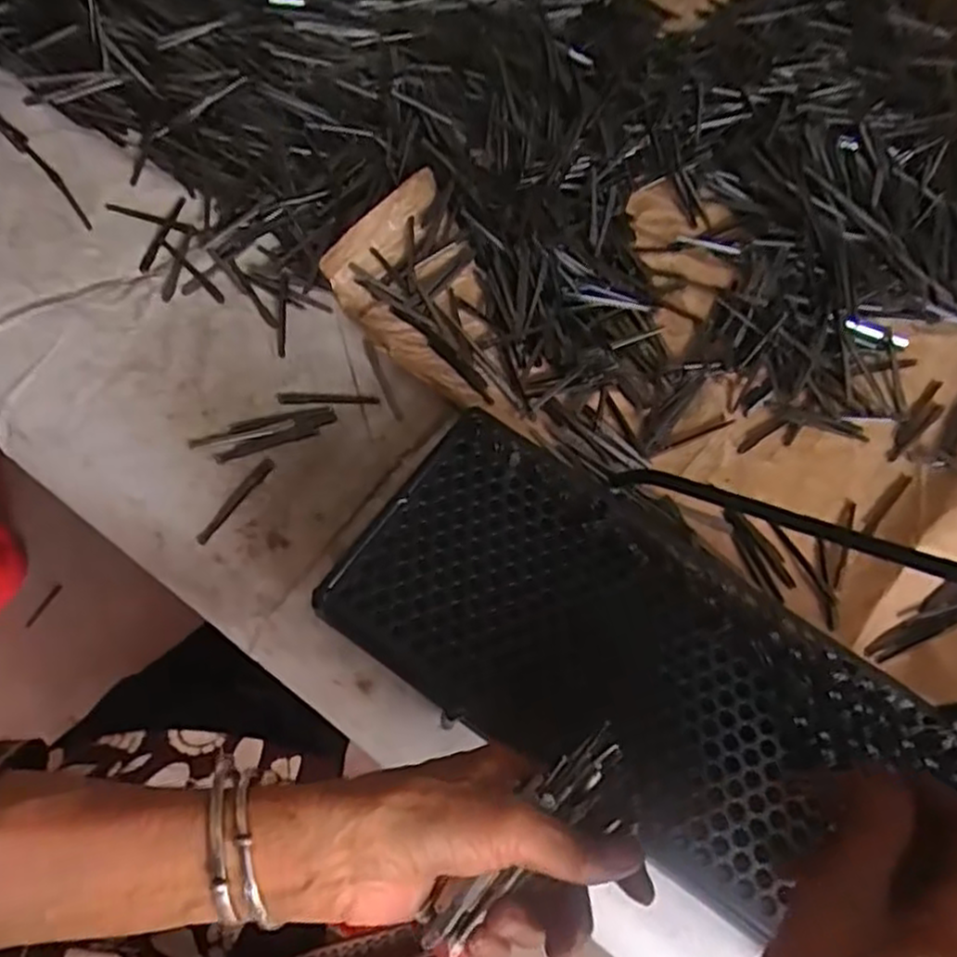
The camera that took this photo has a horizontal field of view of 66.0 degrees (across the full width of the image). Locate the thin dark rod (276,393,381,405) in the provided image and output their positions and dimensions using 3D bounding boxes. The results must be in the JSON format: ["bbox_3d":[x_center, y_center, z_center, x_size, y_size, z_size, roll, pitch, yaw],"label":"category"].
[{"bbox_3d":[-0.101,-0.053,0.500,0.067,0.005,0.007,0,67,-5],"label":"thin dark rod"}]

